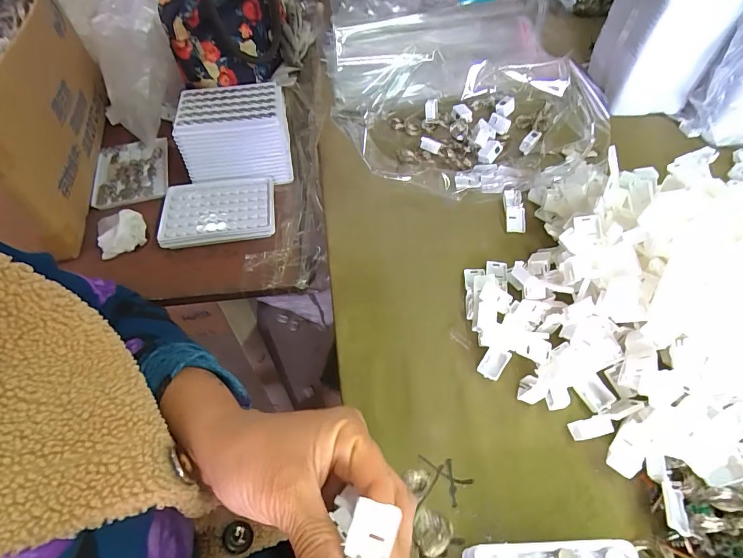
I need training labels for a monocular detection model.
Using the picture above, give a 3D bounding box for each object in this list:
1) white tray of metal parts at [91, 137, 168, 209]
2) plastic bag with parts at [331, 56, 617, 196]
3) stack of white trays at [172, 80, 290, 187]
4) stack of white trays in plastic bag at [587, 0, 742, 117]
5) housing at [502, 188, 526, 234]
[{"bbox_3d":[-0.323,-0.144,0.546,0.091,0.015,0.125,-15,55,-10],"label":"white tray of metal parts"},{"bbox_3d":[0.102,-0.195,0.467,0.281,0.106,0.239,0,52,3],"label":"plastic bag with parts"},{"bbox_3d":[-0.171,-0.184,0.521,0.131,0.081,0.096,-5,52,-1],"label":"stack of white trays"},{"bbox_3d":[0.370,-0.313,0.520,0.099,0.156,0.114,0,53,1],"label":"stack of white trays in plastic bag"},{"bbox_3d":[0.154,-0.074,0.437,0.022,0.009,0.053,2,67,7],"label":"housing"}]

